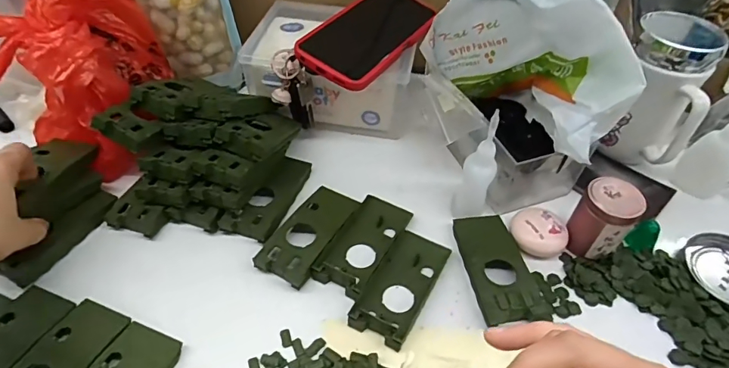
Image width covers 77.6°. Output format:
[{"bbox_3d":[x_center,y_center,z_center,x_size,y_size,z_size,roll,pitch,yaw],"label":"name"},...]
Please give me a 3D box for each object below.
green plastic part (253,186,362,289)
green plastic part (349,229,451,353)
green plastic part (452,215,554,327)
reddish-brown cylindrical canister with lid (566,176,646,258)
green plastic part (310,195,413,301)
[{"bbox_3d":[-0.048,0.042,0.404,0.047,0.013,0.104,22,47,18],"label":"green plastic part"},{"bbox_3d":[0.031,0.082,0.374,0.046,0.012,0.103,23,48,19],"label":"green plastic part"},{"bbox_3d":[0.116,0.069,0.386,0.056,0.015,0.105,-9,42,-5],"label":"green plastic part"},{"bbox_3d":[0.204,0.030,0.388,0.043,0.061,0.035,30,50,25],"label":"reddish-brown cylindrical canister with lid"},{"bbox_3d":[0.000,0.050,0.400,0.047,0.011,0.103,22,47,18],"label":"green plastic part"}]

